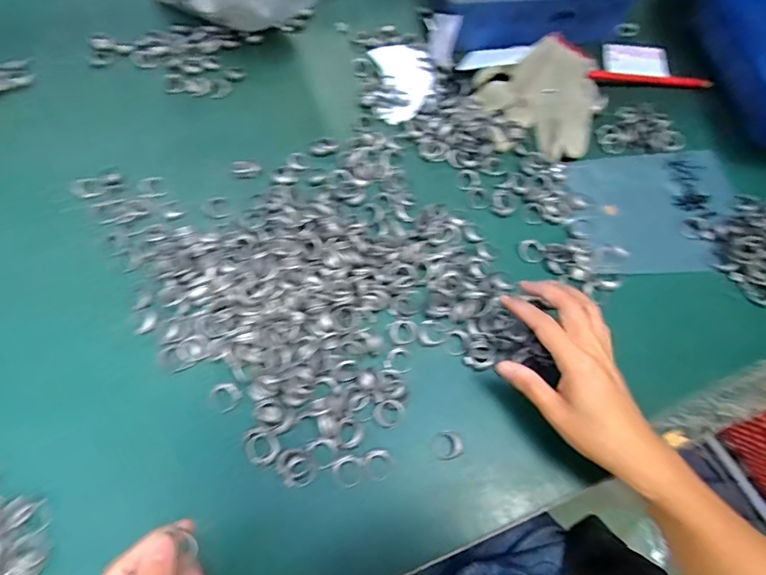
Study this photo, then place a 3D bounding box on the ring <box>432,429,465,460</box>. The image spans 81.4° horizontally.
[{"bbox_3d":[0.054,0.127,0.361,0.026,0.011,0.023,-2,66,-4],"label":"ring"}]

